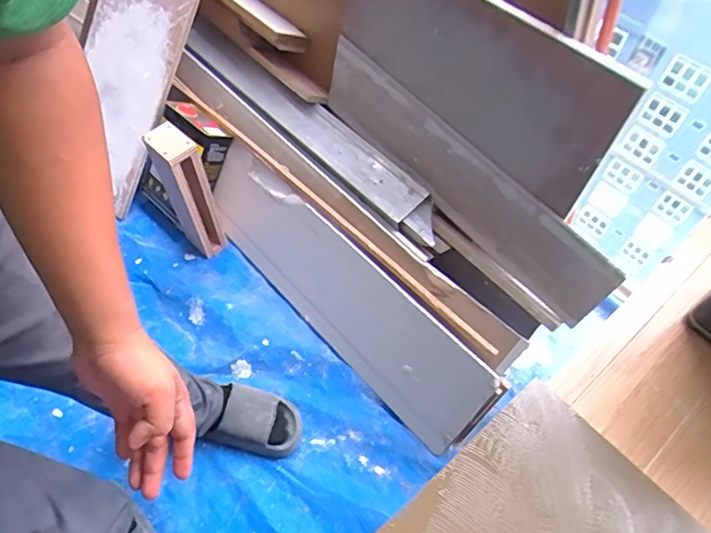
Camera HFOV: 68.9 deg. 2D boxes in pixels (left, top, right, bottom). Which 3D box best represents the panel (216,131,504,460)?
[{"bbox_3d":[-0.062,0.039,1.135,0.808,0.221,0.020,43,29,26],"label":"panel"}]

